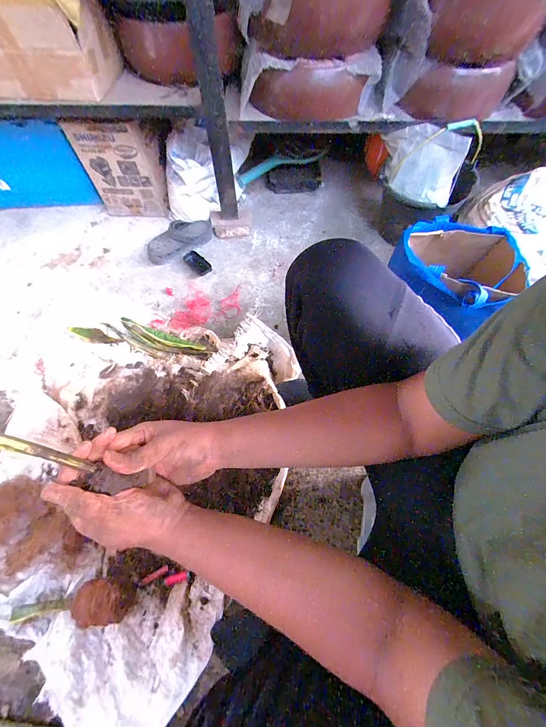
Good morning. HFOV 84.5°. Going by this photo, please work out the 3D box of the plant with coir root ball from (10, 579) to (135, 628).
[{"bbox_3d":[-0.386,0.469,0.575,0.230,0.061,0.071,-8,64,-3],"label":"plant with coir root ball"}]

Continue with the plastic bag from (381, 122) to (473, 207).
[{"bbox_3d":[0.393,-0.547,0.817,0.066,0.161,0.225,-36,68,-16],"label":"plastic bag"}]

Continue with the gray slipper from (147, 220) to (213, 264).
[{"bbox_3d":[-0.308,-0.411,1.009,0.233,0.083,0.090,-32,68,-14],"label":"gray slipper"}]

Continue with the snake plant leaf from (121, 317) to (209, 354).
[{"bbox_3d":[-0.328,-0.072,0.876,0.279,0.015,0.056,19,66,10],"label":"snake plant leaf"}]

